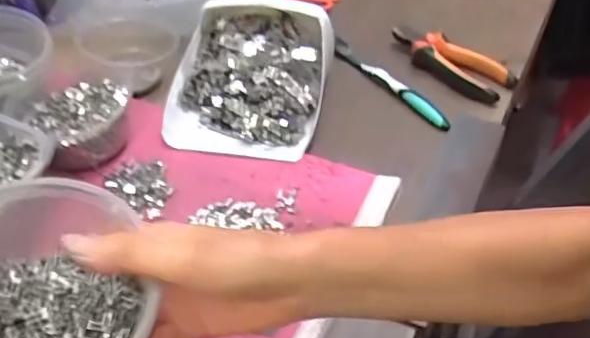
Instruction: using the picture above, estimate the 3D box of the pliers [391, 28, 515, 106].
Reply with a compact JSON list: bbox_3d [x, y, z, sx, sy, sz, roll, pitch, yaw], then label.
[{"bbox_3d":[0.172,-0.123,0.670,0.057,0.027,0.143,-35,55,-28],"label":"pliers"}]

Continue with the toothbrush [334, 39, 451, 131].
[{"bbox_3d":[0.103,-0.096,0.650,0.020,0.010,0.172,-30,52,-24],"label":"toothbrush"}]

